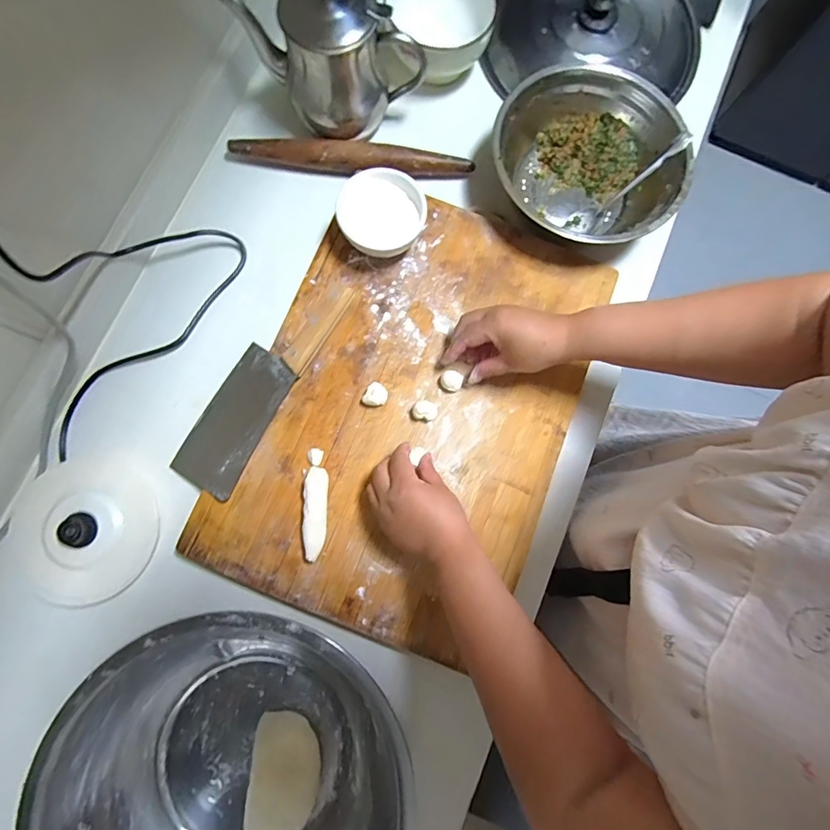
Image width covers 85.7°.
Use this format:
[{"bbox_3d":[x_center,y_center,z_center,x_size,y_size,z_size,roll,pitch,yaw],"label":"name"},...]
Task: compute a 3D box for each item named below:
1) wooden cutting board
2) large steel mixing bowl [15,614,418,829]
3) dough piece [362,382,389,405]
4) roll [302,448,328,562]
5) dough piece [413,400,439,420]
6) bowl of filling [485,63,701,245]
[{"bbox_3d":[0.002,-0.016,0.507,0.346,0.034,0.492,22,79,4],"label":"wooden cutting board"},{"bbox_3d":[-0.163,0.347,0.417,0.305,0.111,0.308,0,81,-2],"label":"large steel mixing bowl"},{"bbox_3d":[-0.044,-0.023,0.503,0.026,0.025,0.026,0,81,-2],"label":"dough piece"},{"bbox_3d":[-0.106,0.095,0.484,0.026,0.020,0.115,-1,81,-2],"label":"roll"},{"bbox_3d":[0.013,-0.005,0.503,0.025,0.018,0.025,0,81,-2],"label":"dough piece"},{"bbox_3d":[0.207,-0.298,0.554,0.218,0.093,0.219,0,81,-2],"label":"bowl of filling"}]

